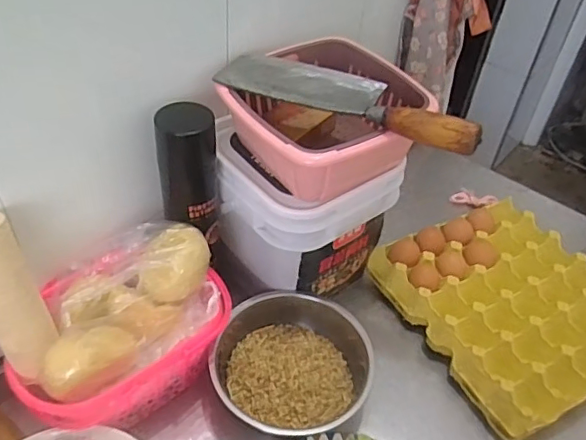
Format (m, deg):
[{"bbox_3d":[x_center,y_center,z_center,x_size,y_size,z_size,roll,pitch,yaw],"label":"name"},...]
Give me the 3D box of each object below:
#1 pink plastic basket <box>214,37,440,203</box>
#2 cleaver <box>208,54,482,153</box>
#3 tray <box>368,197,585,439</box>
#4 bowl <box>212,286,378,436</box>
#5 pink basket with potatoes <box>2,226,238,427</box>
[{"bbox_3d":[0.035,-0.117,0.643,0.198,0.081,0.210,-27,53,-30],"label":"pink plastic basket"},{"bbox_3d":[0.064,-0.142,0.609,0.295,0.046,0.105,23,46,17],"label":"cleaver"},{"bbox_3d":[0.295,0.113,0.749,0.270,0.053,0.291,-18,49,-23],"label":"tray"},{"bbox_3d":[0.003,0.161,0.663,0.177,0.068,0.179,3,44,-3],"label":"bowl"},{"bbox_3d":[-0.178,0.118,0.599,0.218,0.153,0.150,-21,50,-25],"label":"pink basket with potatoes"}]

